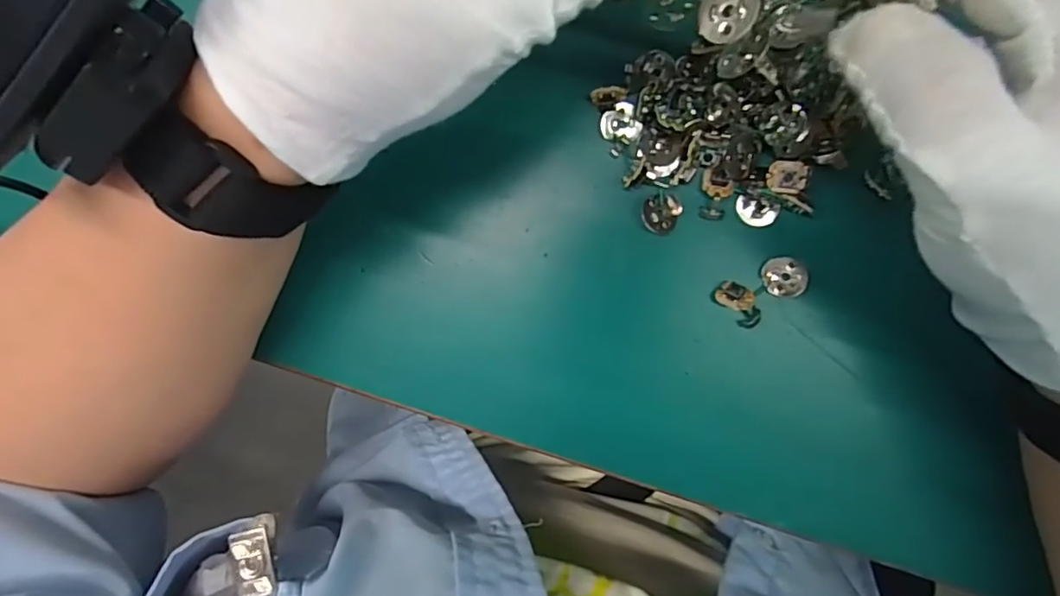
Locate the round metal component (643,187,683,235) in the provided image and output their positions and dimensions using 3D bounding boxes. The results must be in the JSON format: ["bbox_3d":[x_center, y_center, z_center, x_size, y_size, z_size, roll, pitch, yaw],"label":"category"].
[{"bbox_3d":[0.050,-0.033,0.224,0.015,0.006,0.015,0,93,5],"label":"round metal component"}]

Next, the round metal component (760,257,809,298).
[{"bbox_3d":[0.096,-0.008,0.222,0.016,0.004,0.015,0,93,5],"label":"round metal component"}]

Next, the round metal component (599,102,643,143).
[{"bbox_3d":[0.034,-0.065,0.223,0.014,0.004,0.014,0,93,5],"label":"round metal component"}]

